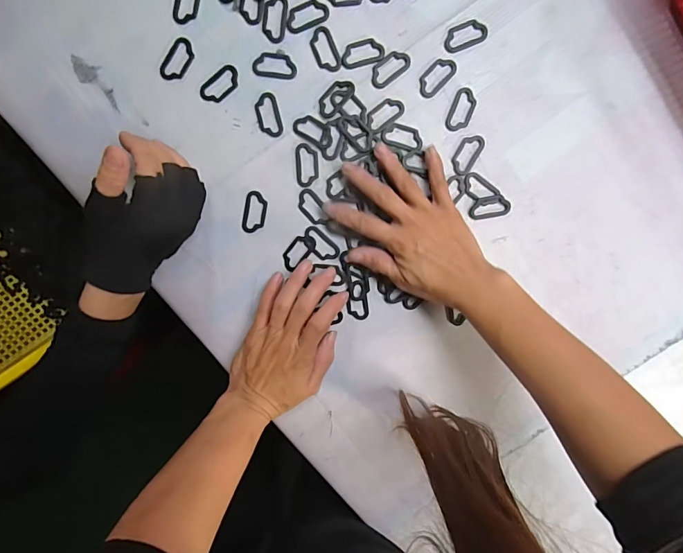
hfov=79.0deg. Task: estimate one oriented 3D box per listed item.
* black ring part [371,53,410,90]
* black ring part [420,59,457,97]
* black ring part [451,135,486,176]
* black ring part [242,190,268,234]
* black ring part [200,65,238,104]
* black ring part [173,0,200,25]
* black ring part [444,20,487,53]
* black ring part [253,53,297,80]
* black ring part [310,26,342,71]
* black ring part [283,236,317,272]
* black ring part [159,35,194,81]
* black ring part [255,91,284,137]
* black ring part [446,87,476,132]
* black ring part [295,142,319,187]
[{"bbox_3d":[0.043,-0.188,0.373,0.039,0.004,0.020,-37,99,4],"label":"black ring part"},{"bbox_3d":[0.086,-0.180,0.374,0.038,0.004,0.022,-44,98,5],"label":"black ring part"},{"bbox_3d":[0.118,-0.114,0.386,0.022,0.004,0.038,30,97,-7],"label":"black ring part"},{"bbox_3d":[-0.081,-0.060,0.389,0.021,0.004,0.038,11,99,-4],"label":"black ring part"},{"bbox_3d":[-0.109,-0.172,0.372,0.040,0.004,0.020,-39,99,4],"label":"black ring part"},{"bbox_3d":[-0.135,-0.241,0.362,0.021,0.004,0.039,14,99,-4],"label":"black ring part"},{"bbox_3d":[0.111,-0.216,0.371,0.039,0.004,0.021,-22,100,1],"label":"black ring part"},{"bbox_3d":[-0.060,-0.189,0.371,0.039,0.004,0.021,4,99,-3],"label":"black ring part"},{"bbox_3d":[-0.015,-0.203,0.371,0.021,0.004,0.039,-21,100,1],"label":"black ring part"},{"bbox_3d":[-0.042,-0.023,0.394,0.020,0.006,0.037,41,96,-8],"label":"black ring part"},{"bbox_3d":[-0.146,-0.192,0.368,0.021,0.004,0.040,32,97,-7],"label":"black ring part"},{"bbox_3d":[-0.066,-0.147,0.376,0.021,0.004,0.039,-14,100,0],"label":"black ring part"},{"bbox_3d":[0.111,-0.153,0.381,0.021,0.004,0.040,21,98,-5],"label":"black ring part"},{"bbox_3d":[-0.032,-0.103,0.383,0.021,0.004,0.039,-3,99,-2],"label":"black ring part"}]

